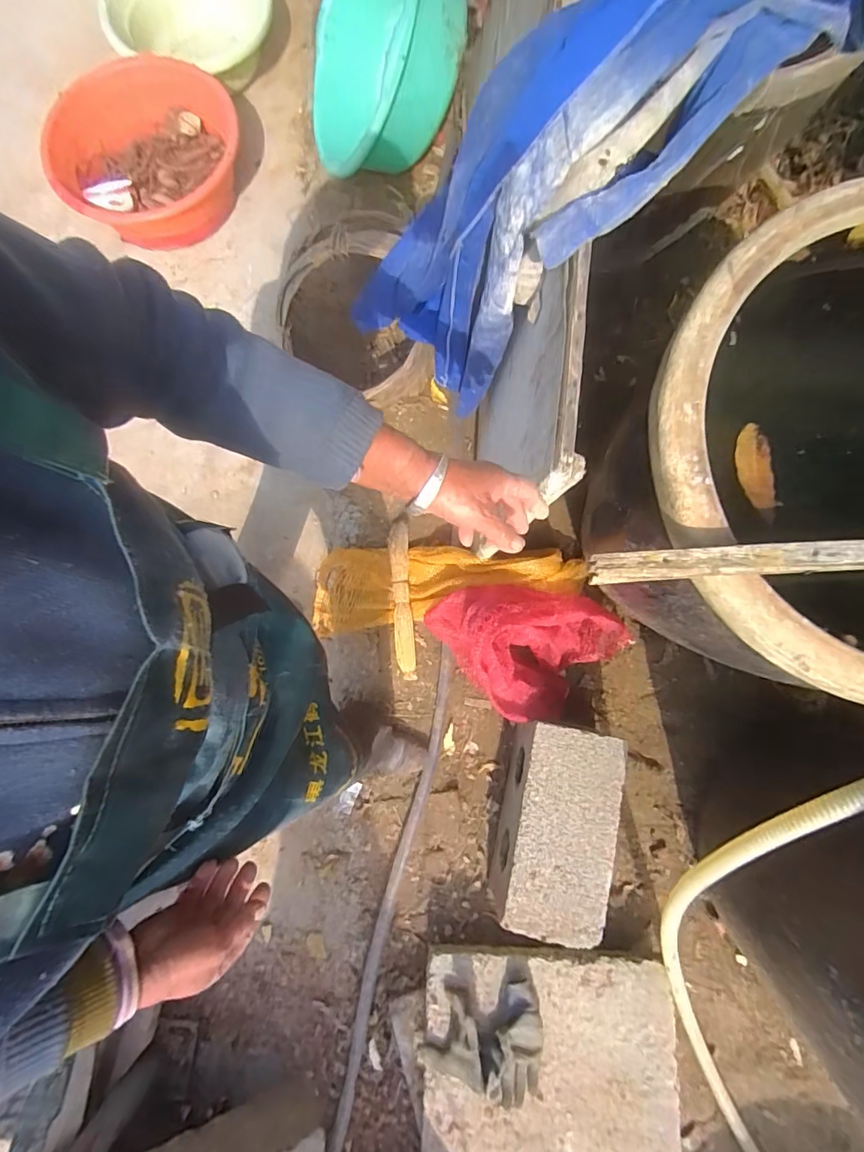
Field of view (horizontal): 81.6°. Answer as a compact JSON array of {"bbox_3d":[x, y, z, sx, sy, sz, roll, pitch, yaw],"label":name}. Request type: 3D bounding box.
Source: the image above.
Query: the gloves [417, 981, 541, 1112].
[{"bbox_3d":[0.098,0.916,0.955,0.246,0.063,0.217,-12,80,-2],"label":"gloves"}]

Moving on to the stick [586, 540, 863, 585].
[{"bbox_3d":[0.567,-0.026,0.507,0.805,0.015,0.034,-3,96,1],"label":"stick"}]

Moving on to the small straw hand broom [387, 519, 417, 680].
[{"bbox_3d":[-0.077,0.049,1.239,0.056,0.059,0.405,-4,80,-1],"label":"small straw hand broom"}]

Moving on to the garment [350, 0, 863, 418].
[{"bbox_3d":[0.153,-0.485,0.755,0.290,0.905,0.310,14,78,-30],"label":"garment"}]

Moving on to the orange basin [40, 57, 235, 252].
[{"bbox_3d":[-0.787,-1.168,1.388,0.506,0.209,0.452,32,81,5],"label":"orange basin"}]

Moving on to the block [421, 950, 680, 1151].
[{"bbox_3d":[0.243,1.014,1.023,0.513,0.046,0.409,3,80,1],"label":"block"}]

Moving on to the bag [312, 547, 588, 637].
[{"bbox_3d":[0.023,0.006,1.192,0.647,0.175,0.223,-8,80,-1],"label":"bag"}]

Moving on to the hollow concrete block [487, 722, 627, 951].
[{"bbox_3d":[0.260,0.530,1.081,0.201,0.209,0.399,10,80,2],"label":"hollow concrete block"}]

